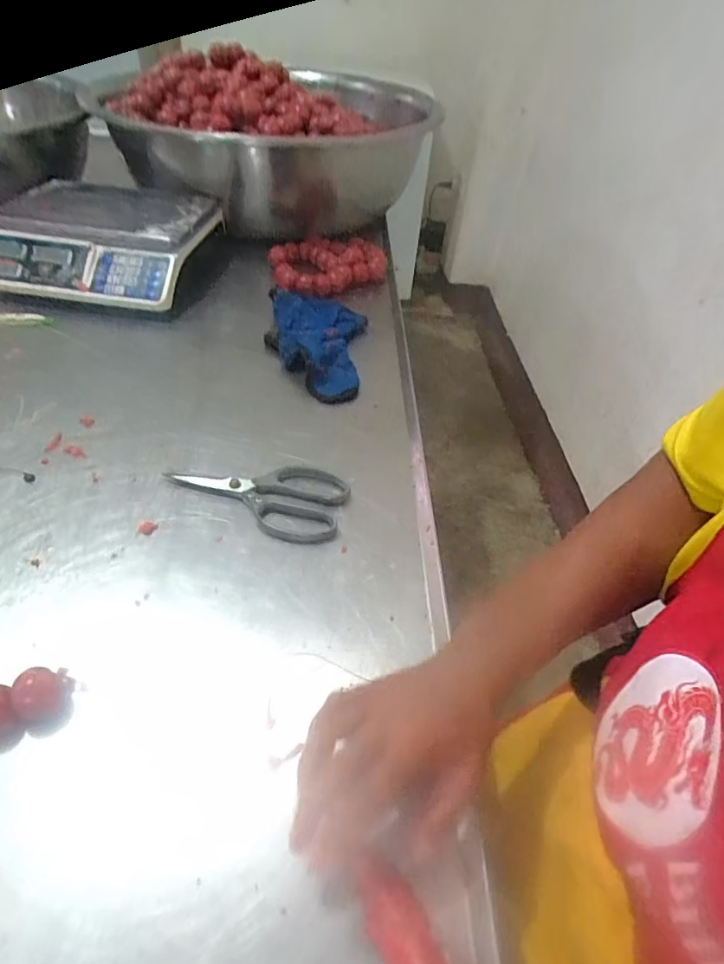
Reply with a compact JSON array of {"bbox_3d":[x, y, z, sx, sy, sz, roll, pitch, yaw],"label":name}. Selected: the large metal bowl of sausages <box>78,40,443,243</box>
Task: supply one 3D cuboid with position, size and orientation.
[{"bbox_3d":[-0.141,-0.745,1.153,0.532,0.271,0.635,13,45,6],"label":"large metal bowl of sausages"}]

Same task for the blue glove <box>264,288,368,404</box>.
[{"bbox_3d":[-0.071,-0.224,0.805,0.153,0.044,0.280,3,45,-4],"label":"blue glove"}]

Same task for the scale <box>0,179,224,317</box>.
[{"bbox_3d":[-0.437,-0.408,0.914,0.333,0.121,0.333,1,45,-6],"label":"scale"}]

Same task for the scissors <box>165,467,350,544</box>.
[{"bbox_3d":[-0.117,0.015,0.587,0.194,0.009,0.106,9,45,2],"label":"scissors"}]

